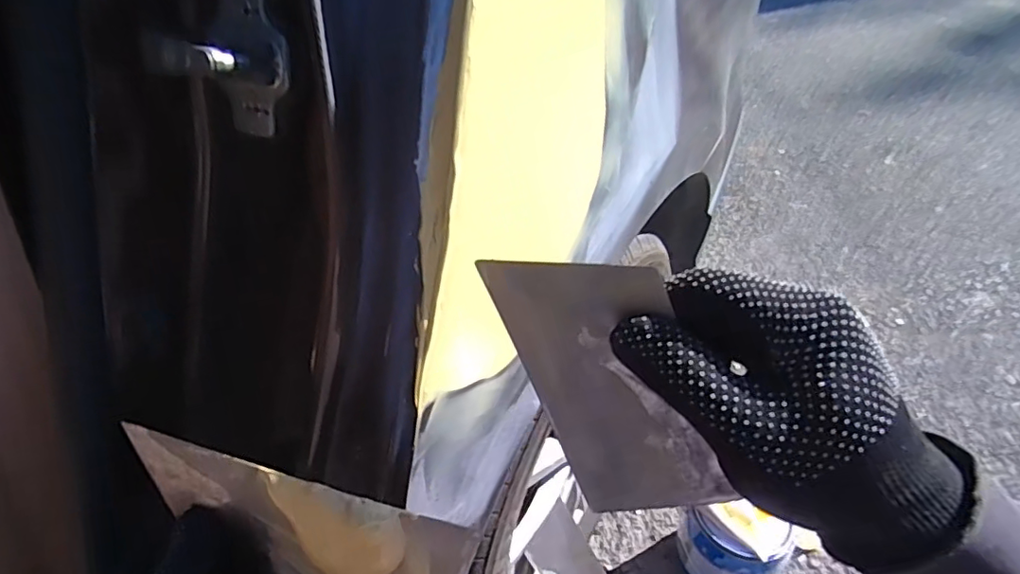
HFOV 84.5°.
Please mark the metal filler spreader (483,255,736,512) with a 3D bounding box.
[{"bbox_3d":[0.045,0.045,0.250,0.069,0.136,0.004,-17,19,23],"label":"metal filler spreader"}]

